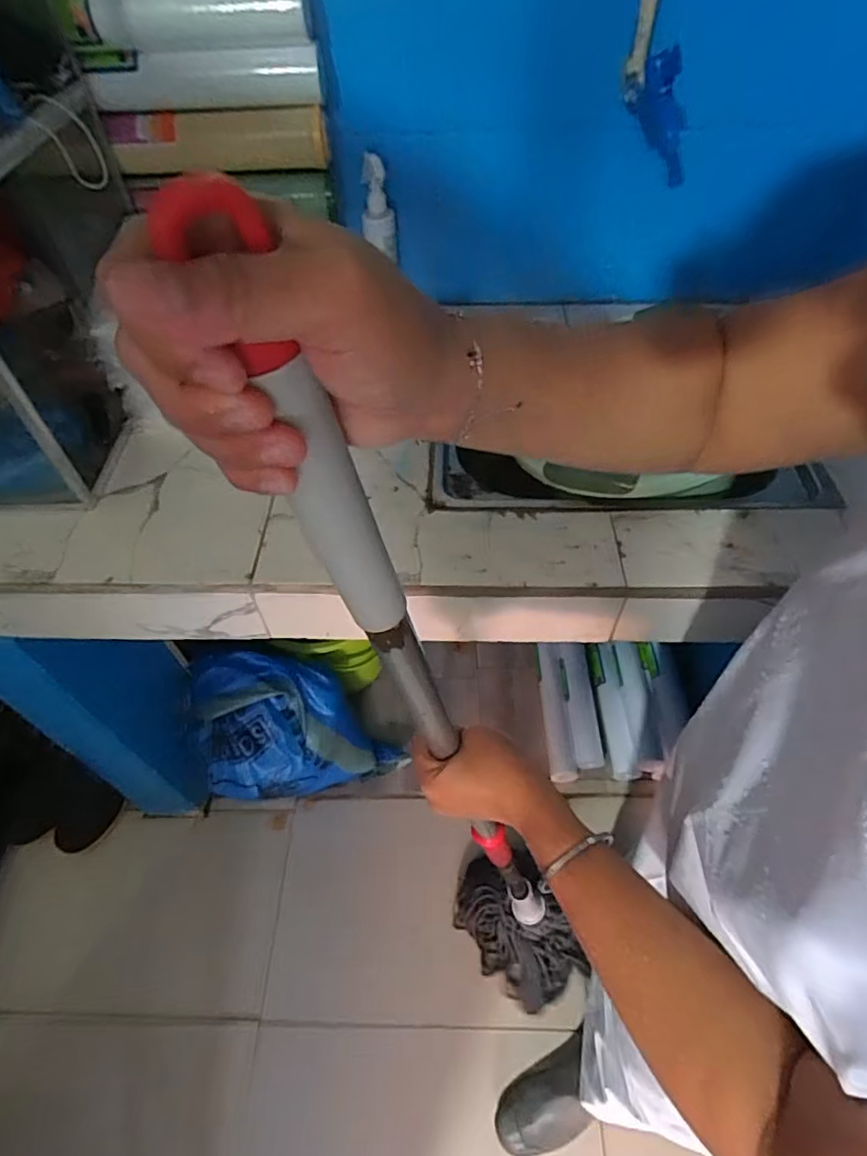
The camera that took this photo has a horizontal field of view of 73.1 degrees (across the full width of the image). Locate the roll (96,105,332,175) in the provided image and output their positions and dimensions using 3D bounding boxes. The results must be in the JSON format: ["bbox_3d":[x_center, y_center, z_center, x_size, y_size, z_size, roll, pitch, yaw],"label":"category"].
[{"bbox_3d":[-0.278,-0.553,0.745,0.271,0.065,0.073,6,52,6],"label":"roll"}]

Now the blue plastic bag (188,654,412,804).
[{"bbox_3d":[-0.261,0.320,1.158,0.371,0.361,0.203,-2,52,0],"label":"blue plastic bag"}]

